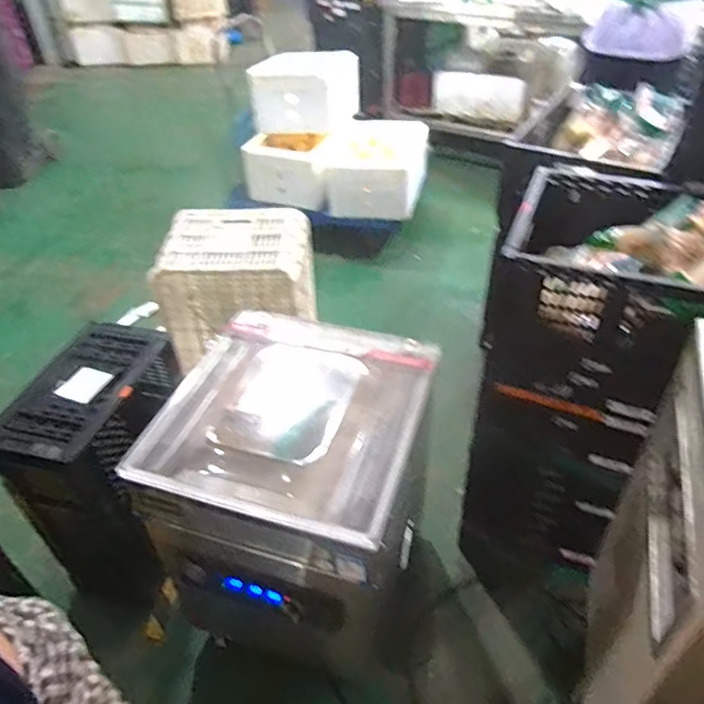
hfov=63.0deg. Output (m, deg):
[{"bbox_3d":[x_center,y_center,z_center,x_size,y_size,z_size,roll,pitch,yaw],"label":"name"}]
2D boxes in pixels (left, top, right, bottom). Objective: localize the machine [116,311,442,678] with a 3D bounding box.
[{"bbox_3d":[-0.113,0.323,1.272,0.469,0.653,0.467,15,43,16],"label":"machine"}]

